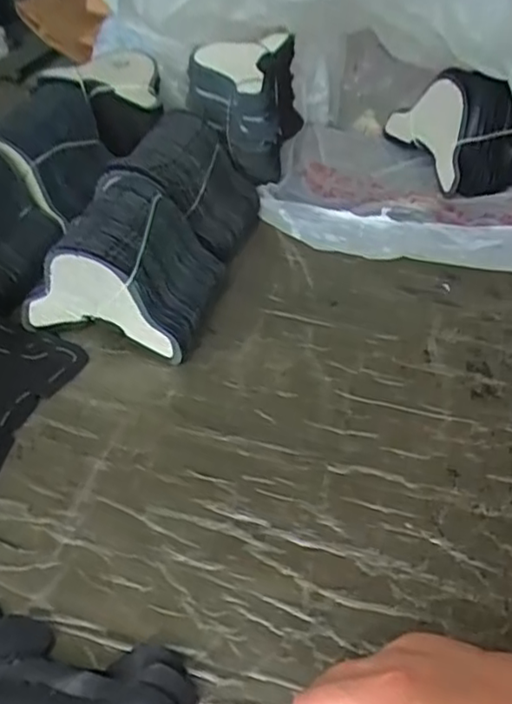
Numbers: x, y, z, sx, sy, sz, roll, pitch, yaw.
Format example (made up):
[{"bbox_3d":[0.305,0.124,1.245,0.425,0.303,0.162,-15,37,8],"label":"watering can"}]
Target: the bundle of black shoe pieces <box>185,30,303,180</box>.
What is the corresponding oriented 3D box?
[{"bbox_3d":[-0.008,-0.241,0.642,0.108,0.099,0.132,-2,44,-1],"label":"bundle of black shoe pieces"}]

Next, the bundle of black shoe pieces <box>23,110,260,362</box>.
[{"bbox_3d":[-0.087,-0.107,0.550,0.128,0.108,0.203,12,46,13],"label":"bundle of black shoe pieces"}]

